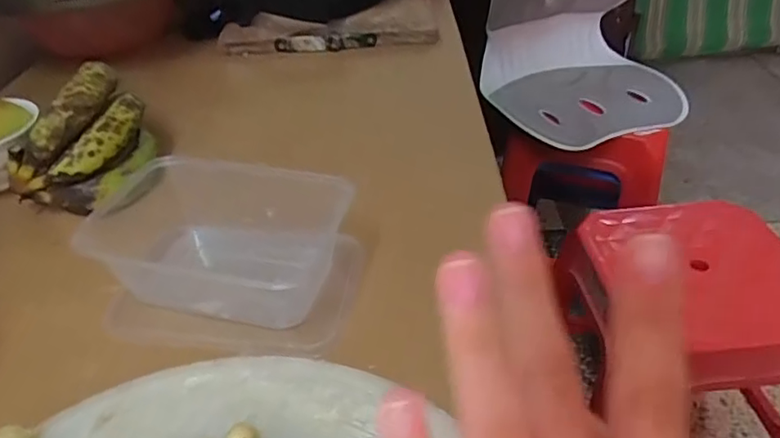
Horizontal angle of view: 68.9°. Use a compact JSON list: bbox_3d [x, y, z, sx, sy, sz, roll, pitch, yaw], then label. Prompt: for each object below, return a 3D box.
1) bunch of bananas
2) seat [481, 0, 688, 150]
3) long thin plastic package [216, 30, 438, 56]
[{"bbox_3d":[-0.272,-0.066,0.497,0.119,0.090,0.096,-23,41,-20],"label":"bunch of bananas"},{"bbox_3d":[0.360,-0.365,1.034,0.337,0.326,0.316,-7,38,-4],"label":"seat"},{"bbox_3d":[-0.082,-0.241,0.764,0.285,0.014,0.042,0,38,7],"label":"long thin plastic package"}]

